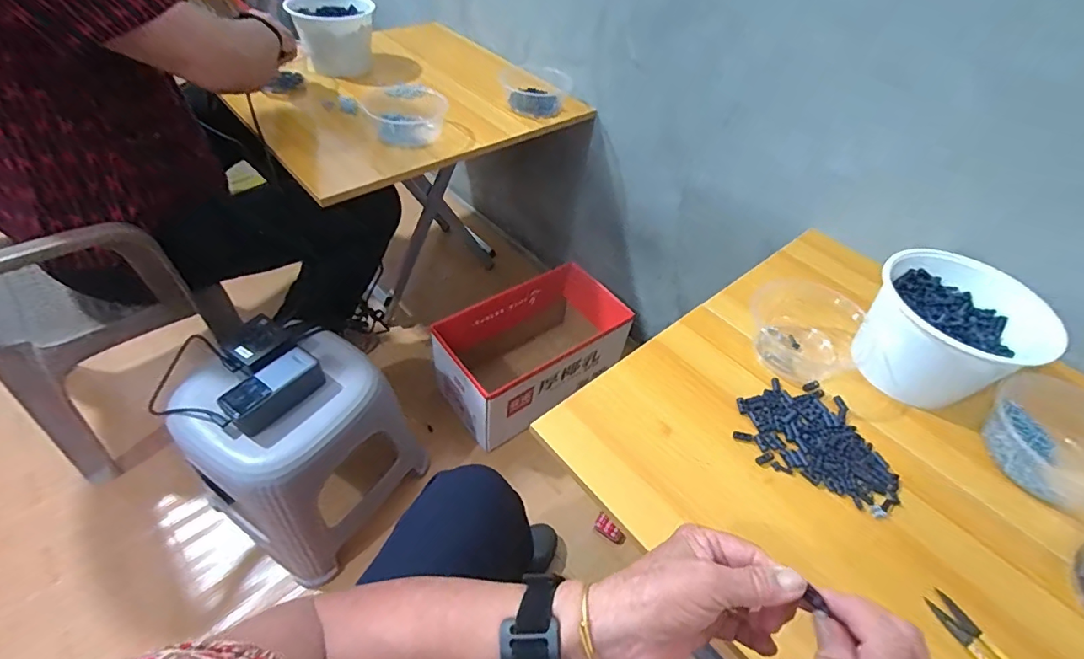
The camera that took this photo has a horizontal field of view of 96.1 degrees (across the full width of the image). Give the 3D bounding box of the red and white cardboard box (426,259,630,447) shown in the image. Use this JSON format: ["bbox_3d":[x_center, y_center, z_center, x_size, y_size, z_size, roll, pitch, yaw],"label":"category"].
[{"bbox_3d":[-0.024,0.059,1.093,0.388,0.223,0.227,-26,56,-27],"label":"red and white cardboard box"}]

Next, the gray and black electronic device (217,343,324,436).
[{"bbox_3d":[-0.383,0.087,0.701,0.057,0.047,0.131,33,53,21],"label":"gray and black electronic device"}]

